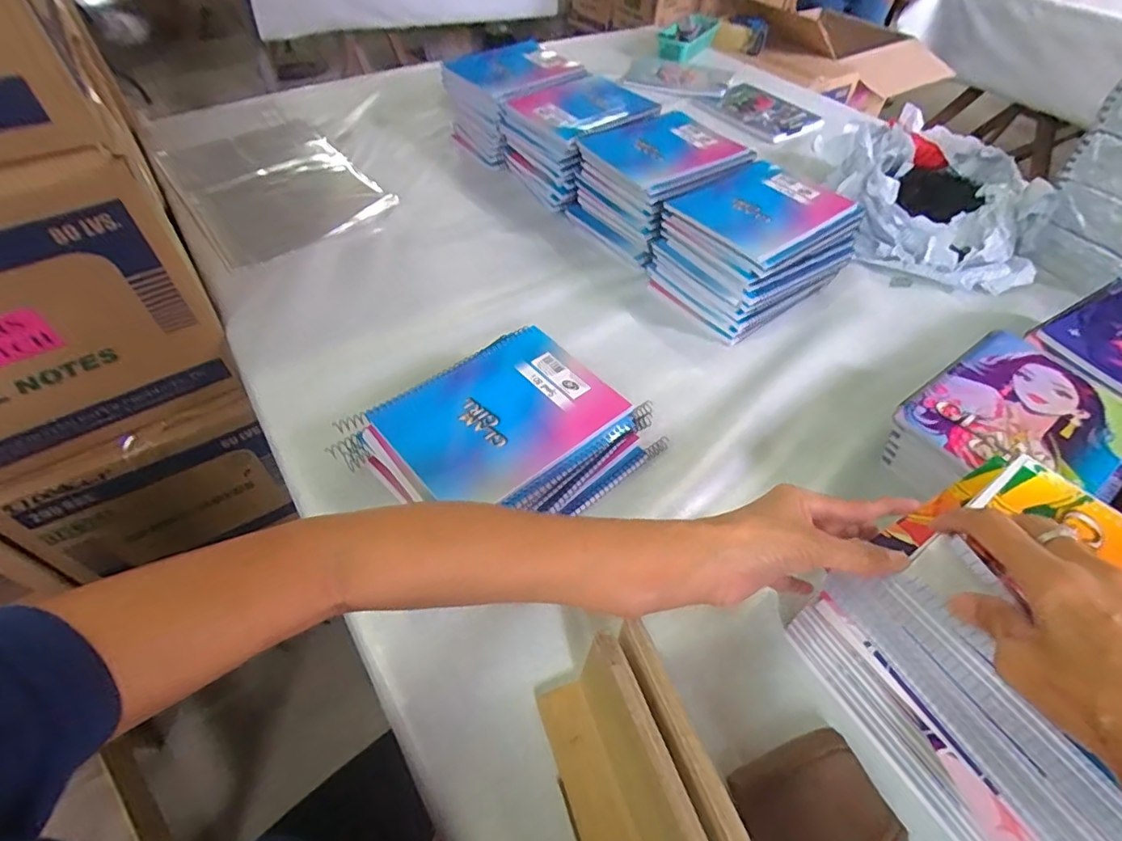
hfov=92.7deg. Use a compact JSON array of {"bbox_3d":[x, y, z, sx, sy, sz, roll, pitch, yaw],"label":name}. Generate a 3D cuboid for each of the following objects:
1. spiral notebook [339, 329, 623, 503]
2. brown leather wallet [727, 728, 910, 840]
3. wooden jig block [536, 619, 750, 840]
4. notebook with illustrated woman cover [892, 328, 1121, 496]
[{"bbox_3d":[-0.057,-0.006,0.491,0.206,0.022,0.151,-35,59,-27],"label":"spiral notebook"},{"bbox_3d":[0.169,0.262,0.352,0.088,0.016,0.087,-18,54,-17],"label":"brown leather wallet"},{"bbox_3d":[0.043,0.222,0.320,0.071,0.112,0.153,-16,54,-15],"label":"wooden jig block"},{"bbox_3d":[0.429,-0.006,0.492,0.198,0.008,0.148,-29,56,-24],"label":"notebook with illustrated woman cover"}]

